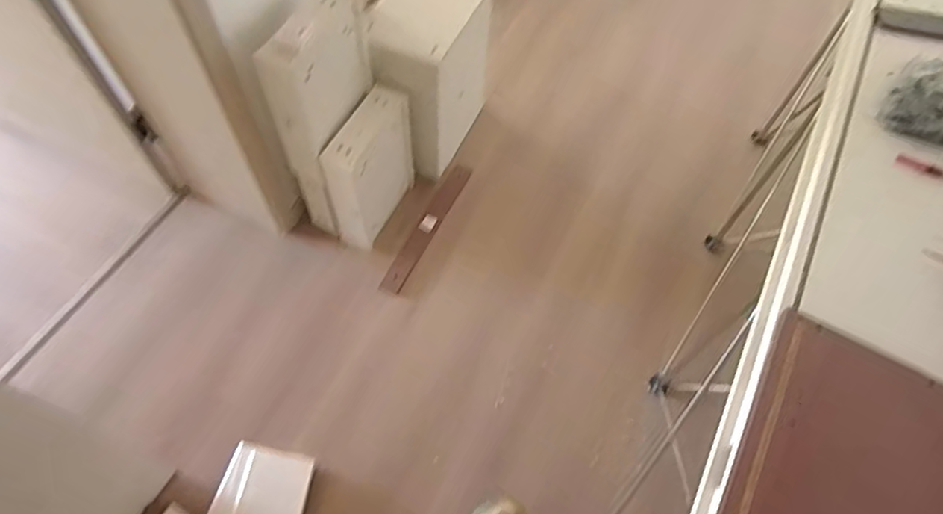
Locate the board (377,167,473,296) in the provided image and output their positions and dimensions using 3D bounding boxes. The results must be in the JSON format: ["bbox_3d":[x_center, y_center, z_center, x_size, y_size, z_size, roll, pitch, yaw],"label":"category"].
[{"bbox_3d":[-0.131,-0.103,1.771,0.067,0.028,0.508,25,62,10],"label":"board"}]

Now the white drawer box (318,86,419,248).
[{"bbox_3d":[-0.283,-0.230,1.634,0.132,0.389,0.316,29,63,13],"label":"white drawer box"}]

